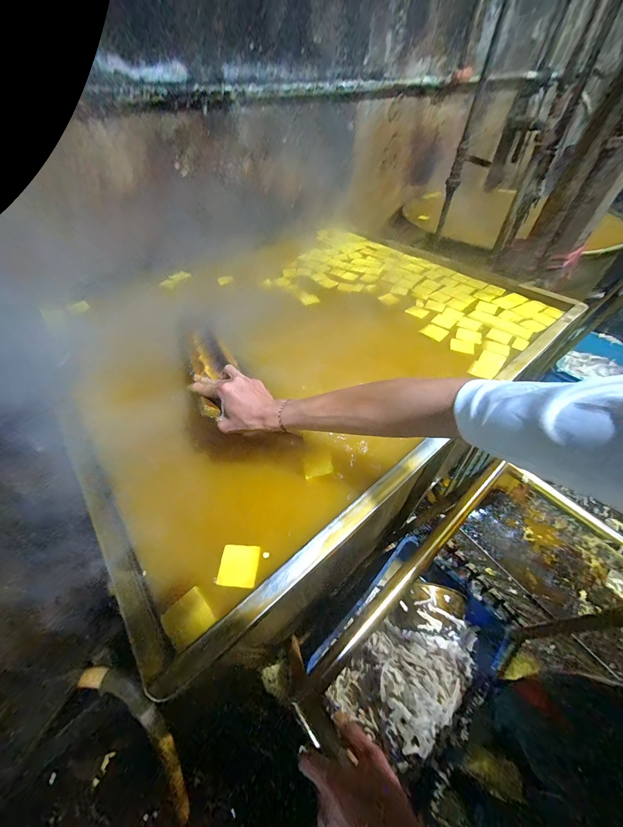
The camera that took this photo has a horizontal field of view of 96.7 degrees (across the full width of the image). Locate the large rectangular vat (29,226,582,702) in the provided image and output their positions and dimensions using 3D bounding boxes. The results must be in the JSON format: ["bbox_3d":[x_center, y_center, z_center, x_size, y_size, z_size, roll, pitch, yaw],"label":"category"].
[{"bbox_3d":[-0.057,-0.252,0.893,1.270,0.216,1.160,-37,58,-26],"label":"large rectangular vat"}]

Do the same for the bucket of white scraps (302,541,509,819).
[{"bbox_3d":[0.289,0.660,0.784,0.449,0.181,0.360,-37,58,-26],"label":"bucket of white scraps"}]

